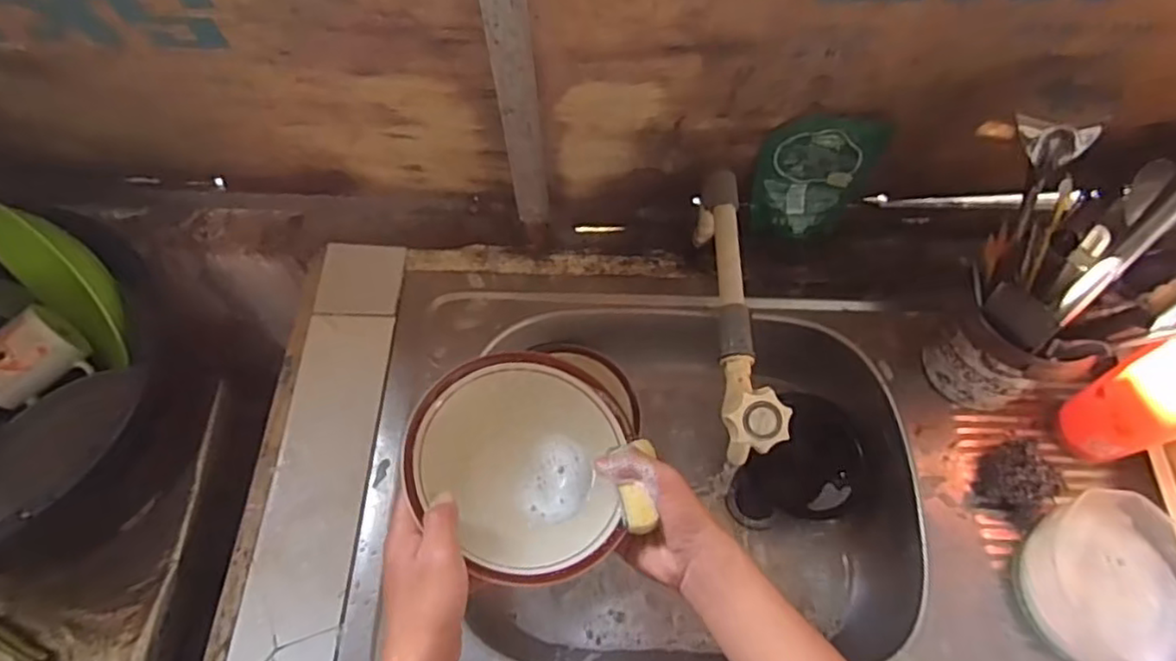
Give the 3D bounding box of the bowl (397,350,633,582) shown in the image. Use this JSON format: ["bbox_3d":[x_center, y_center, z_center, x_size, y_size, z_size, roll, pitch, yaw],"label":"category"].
[{"bbox_3d":[-0.050,0.099,0.514,0.166,0.061,0.172,1,62,-2],"label":"bowl"}]

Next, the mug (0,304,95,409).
[{"bbox_3d":[-0.651,0.029,0.766,0.103,0.069,0.076,-41,70,-21],"label":"mug"}]

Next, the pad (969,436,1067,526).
[{"bbox_3d":[0.426,0.147,0.655,0.079,0.038,0.066,-33,68,-18],"label":"pad"}]

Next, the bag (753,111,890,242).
[{"bbox_3d":[0.242,-0.165,0.703,0.115,0.167,0.044,6,62,1],"label":"bag"}]

